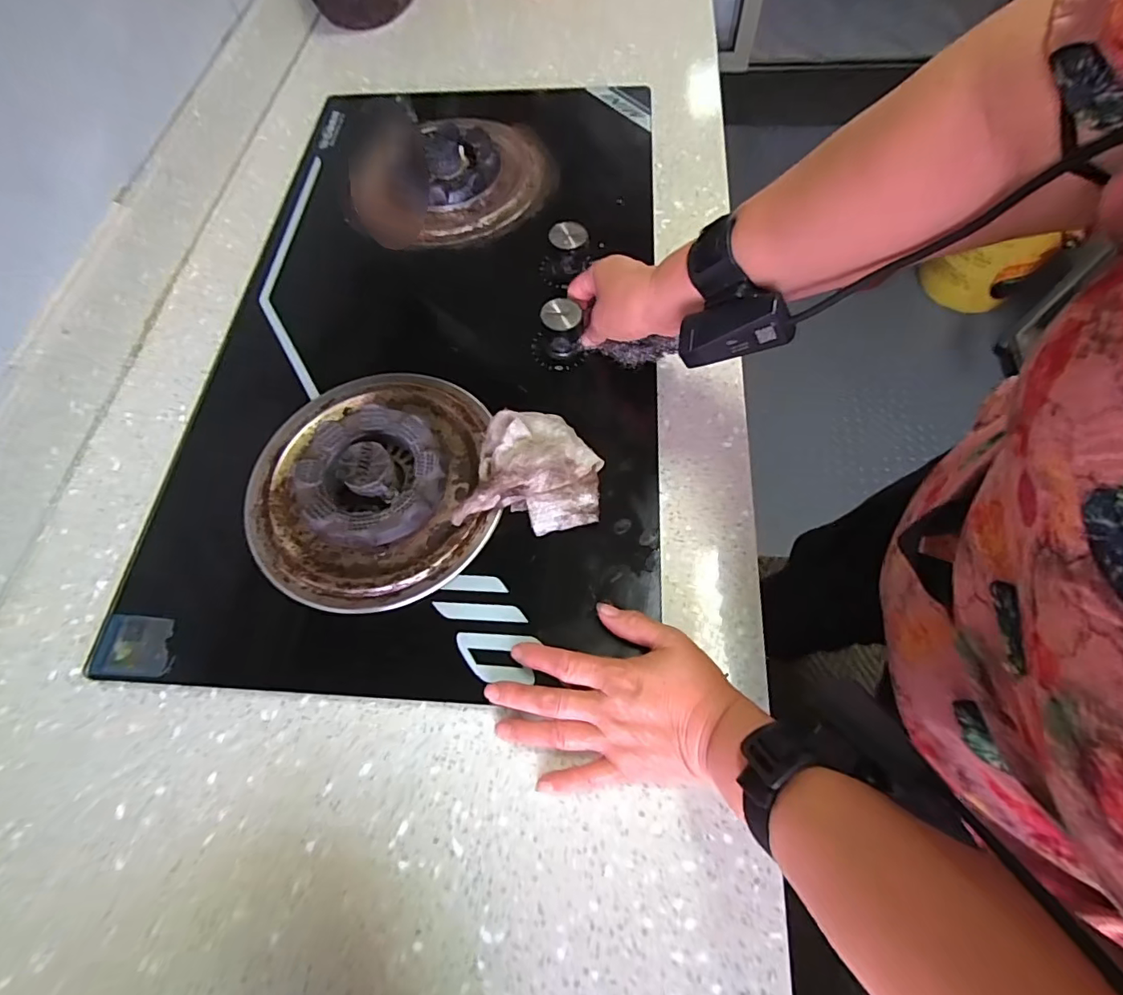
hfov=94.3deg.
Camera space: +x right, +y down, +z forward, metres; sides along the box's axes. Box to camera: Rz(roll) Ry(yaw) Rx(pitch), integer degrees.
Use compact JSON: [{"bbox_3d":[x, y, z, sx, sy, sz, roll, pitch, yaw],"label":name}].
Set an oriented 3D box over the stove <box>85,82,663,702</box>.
[{"bbox_3d":[-0.130,-0.210,0.530,0.444,0.053,0.751,2,64,4],"label":"stove"}]

